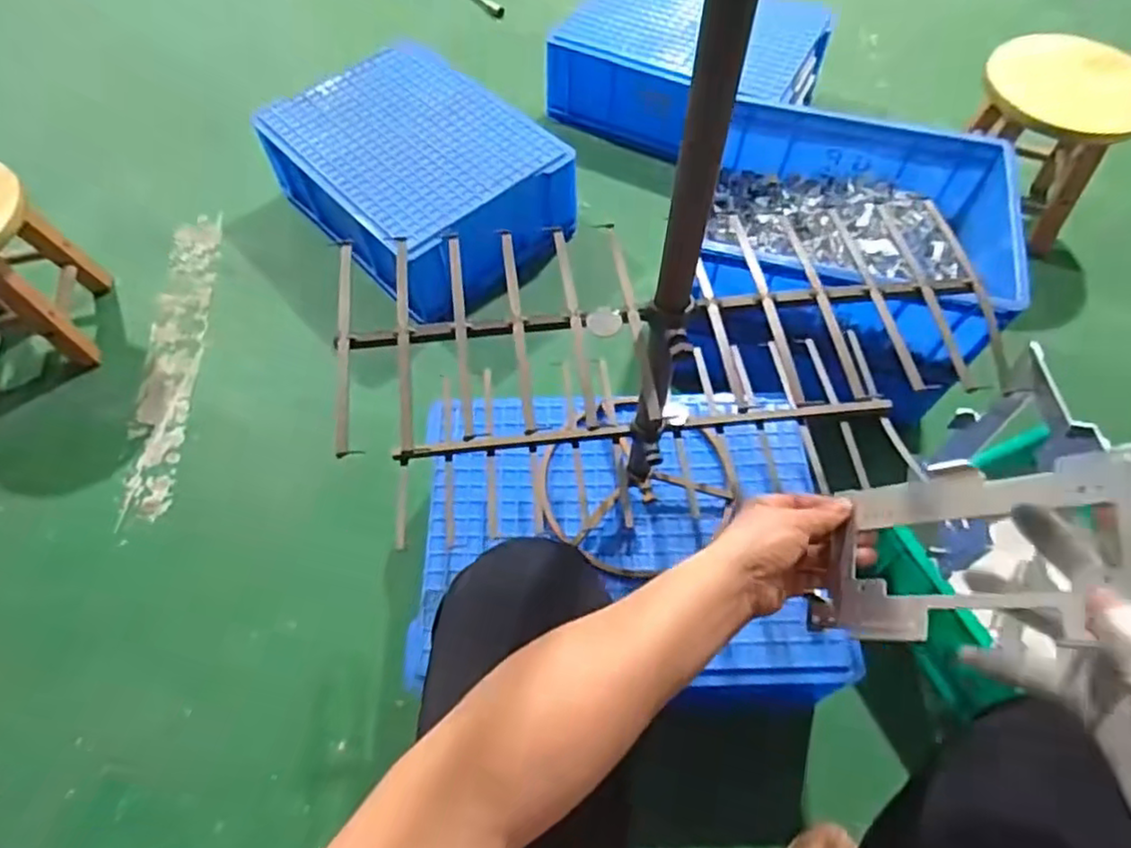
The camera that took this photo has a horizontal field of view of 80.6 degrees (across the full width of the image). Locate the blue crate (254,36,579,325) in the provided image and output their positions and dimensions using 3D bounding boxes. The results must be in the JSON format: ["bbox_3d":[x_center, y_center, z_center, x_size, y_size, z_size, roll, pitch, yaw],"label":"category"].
[{"bbox_3d":[-0.240,-0.417,1.103,0.346,0.145,0.444,-38,66,-18],"label":"blue crate"}]

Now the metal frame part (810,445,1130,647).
[{"bbox_3d":[0.249,0.076,0.409,0.014,0.213,0.108,24,63,-27],"label":"metal frame part"}]

